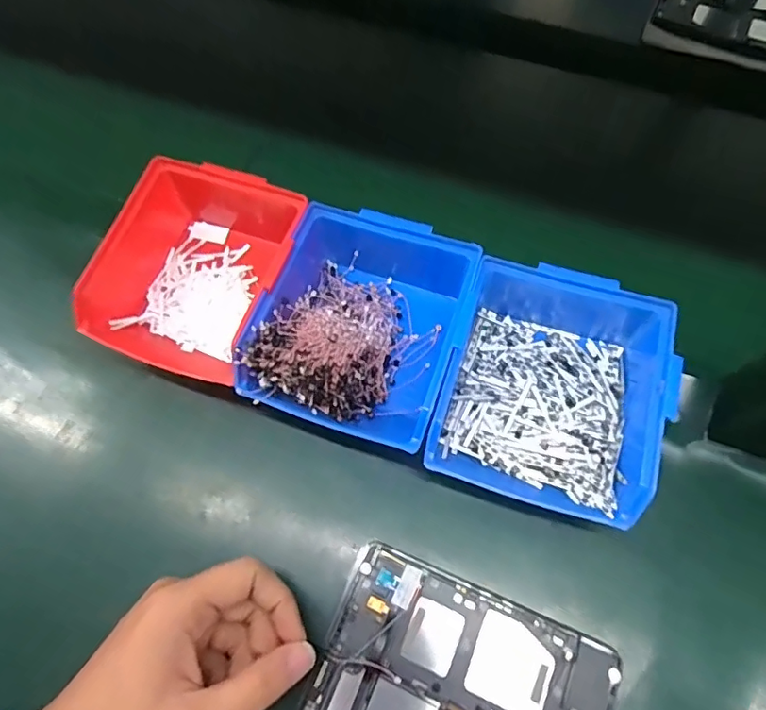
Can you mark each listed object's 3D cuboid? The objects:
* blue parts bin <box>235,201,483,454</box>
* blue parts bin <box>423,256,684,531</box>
[{"bbox_3d":[-0.011,-0.026,0.346,0.121,0.058,0.158,18,66,9],"label":"blue parts bin"},{"bbox_3d":[0.106,0.011,0.331,0.125,0.059,0.158,17,66,8],"label":"blue parts bin"}]

